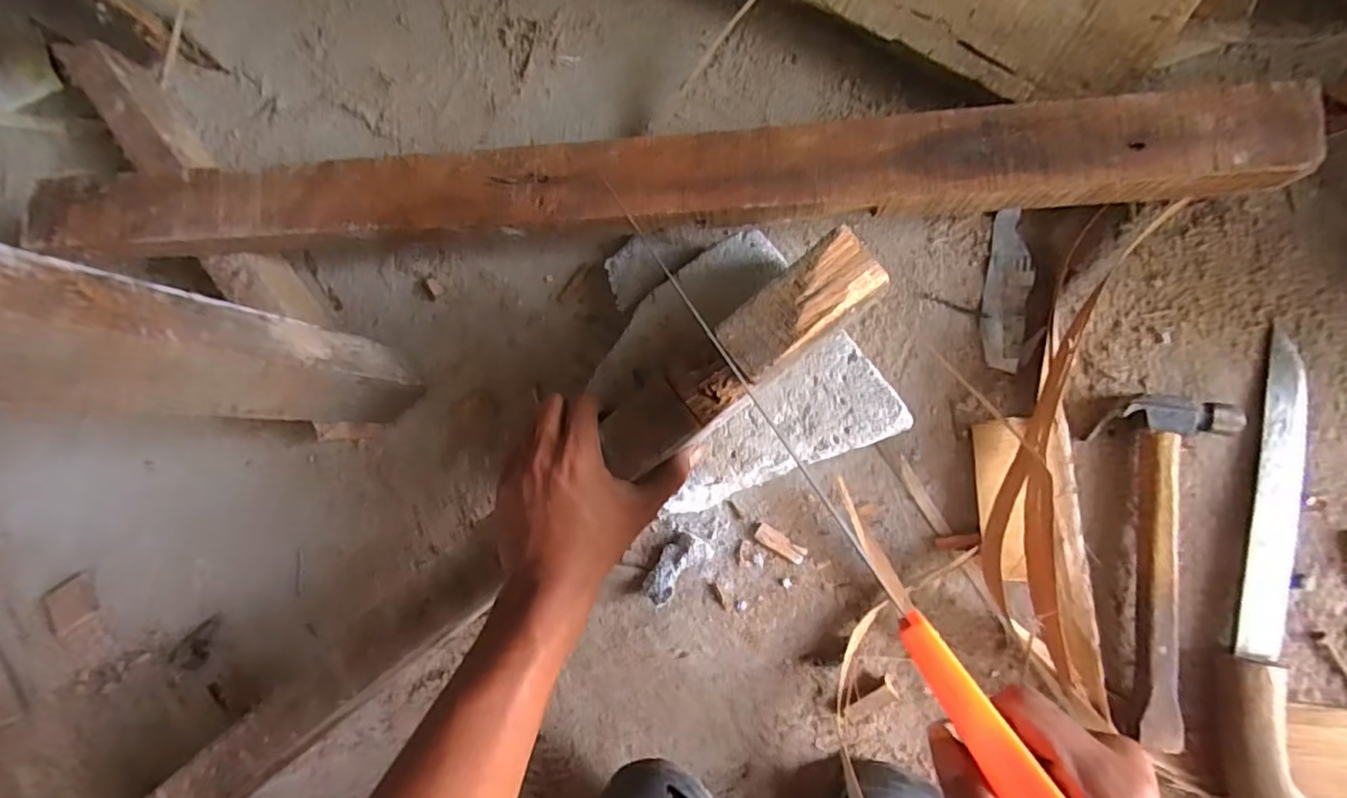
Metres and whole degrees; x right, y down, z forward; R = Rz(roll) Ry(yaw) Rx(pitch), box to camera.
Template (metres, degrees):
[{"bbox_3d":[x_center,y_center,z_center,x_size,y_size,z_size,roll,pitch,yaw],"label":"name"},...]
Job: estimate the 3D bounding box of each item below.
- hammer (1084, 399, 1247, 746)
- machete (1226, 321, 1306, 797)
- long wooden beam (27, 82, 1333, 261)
[{"bbox_3d":[0.357,0.120,0.433,0.086,0.028,0.241,1,85,8],"label":"hammer"},{"bbox_3d":[0.422,0.131,0.423,0.050,0.030,0.355,6,86,9],"label":"machete"},{"bbox_3d":[-0.049,-0.159,0.459,0.949,0.043,0.076,-2,85,8],"label":"long wooden beam"}]

